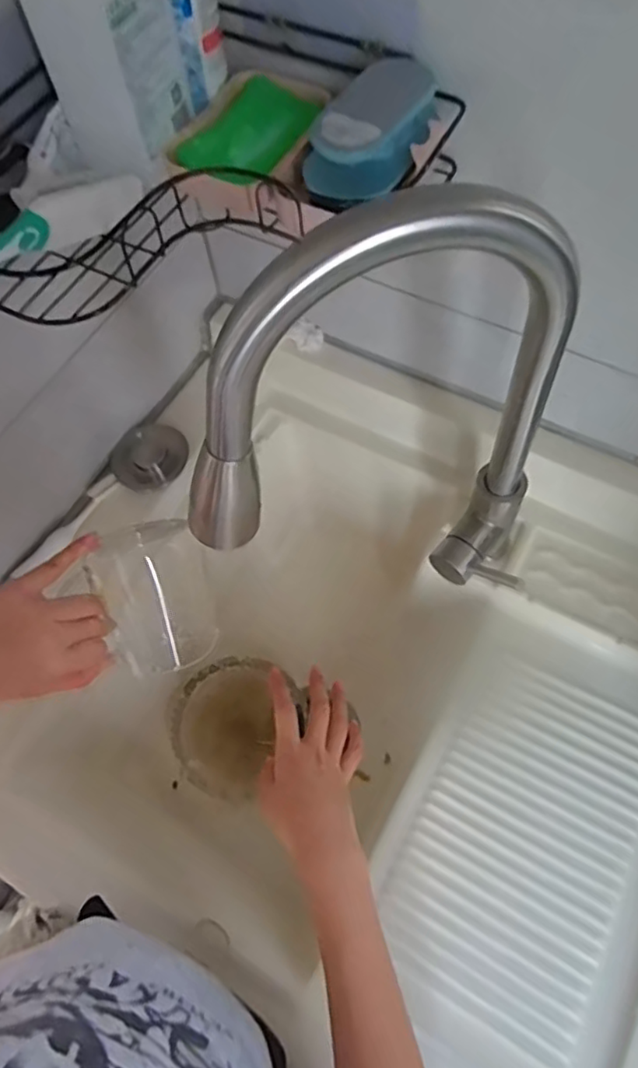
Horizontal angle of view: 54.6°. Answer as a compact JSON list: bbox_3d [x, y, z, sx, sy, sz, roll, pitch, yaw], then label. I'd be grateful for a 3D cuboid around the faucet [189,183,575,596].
[{"bbox_3d":[0.042,-0.058,0.417,0.255,0.360,0.080,-4,64,2],"label":"faucet"}]

